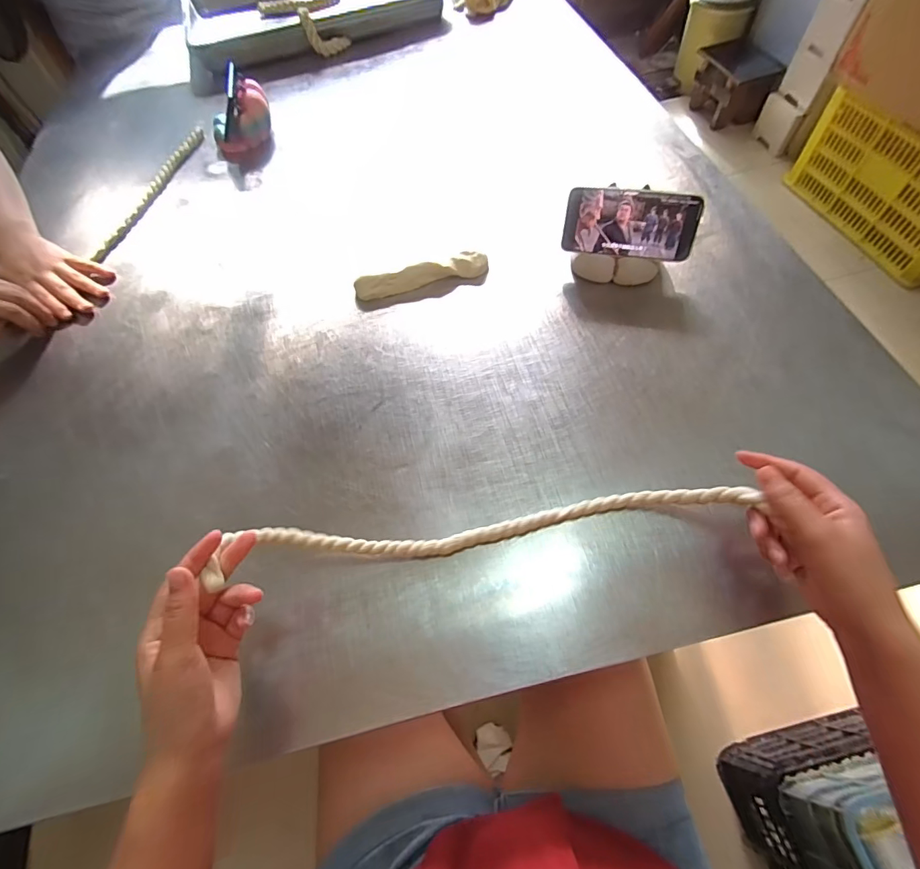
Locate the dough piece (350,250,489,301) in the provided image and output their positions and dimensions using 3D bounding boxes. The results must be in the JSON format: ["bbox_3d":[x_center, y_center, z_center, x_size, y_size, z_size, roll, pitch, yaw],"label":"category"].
[{"bbox_3d":[-0.049,-0.205,0.574,0.172,0.024,0.027,-14,61,-3],"label":"dough piece"}]

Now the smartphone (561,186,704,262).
[{"bbox_3d":[0.201,-0.249,0.521,0.149,0.072,0.007,9,25,8],"label":"smartphone"}]

